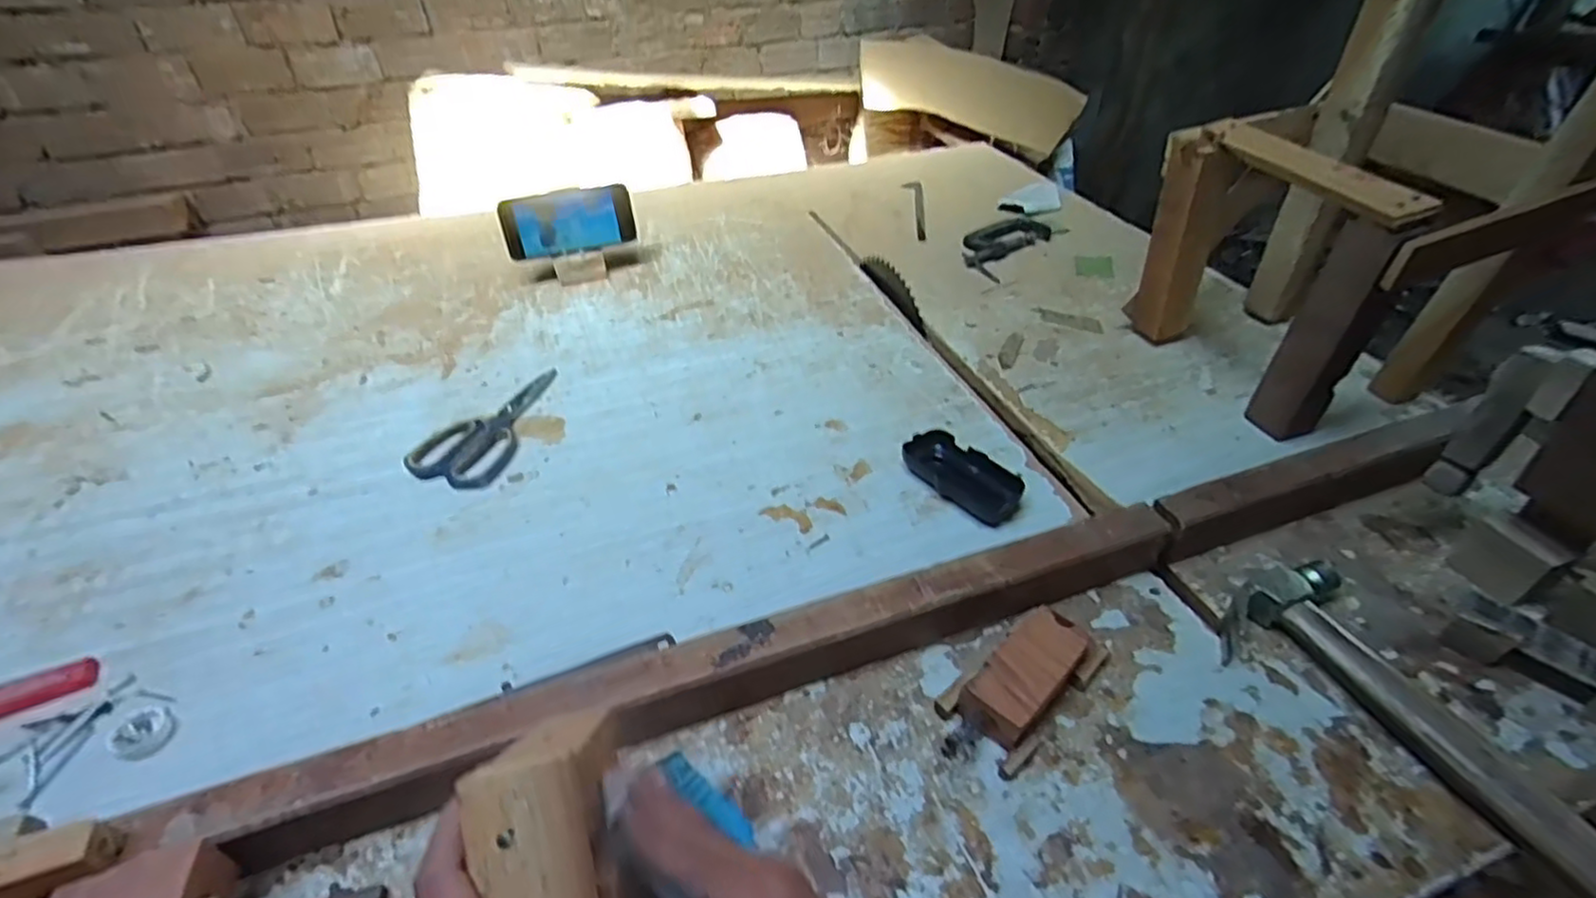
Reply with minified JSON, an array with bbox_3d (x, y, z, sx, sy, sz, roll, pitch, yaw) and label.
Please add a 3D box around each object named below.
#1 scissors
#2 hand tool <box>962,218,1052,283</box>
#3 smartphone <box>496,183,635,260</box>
[{"bbox_3d":[-0.304,-0.031,0.697,0.087,0.009,0.186,9,40,10],"label":"scissors"},{"bbox_3d":[0.293,-0.299,1.007,0.092,0.019,0.200,28,47,29],"label":"hand tool"},{"bbox_3d":[-0.297,-0.294,0.899,0.165,0.077,0.016,-17,22,-17],"label":"smartphone"}]

